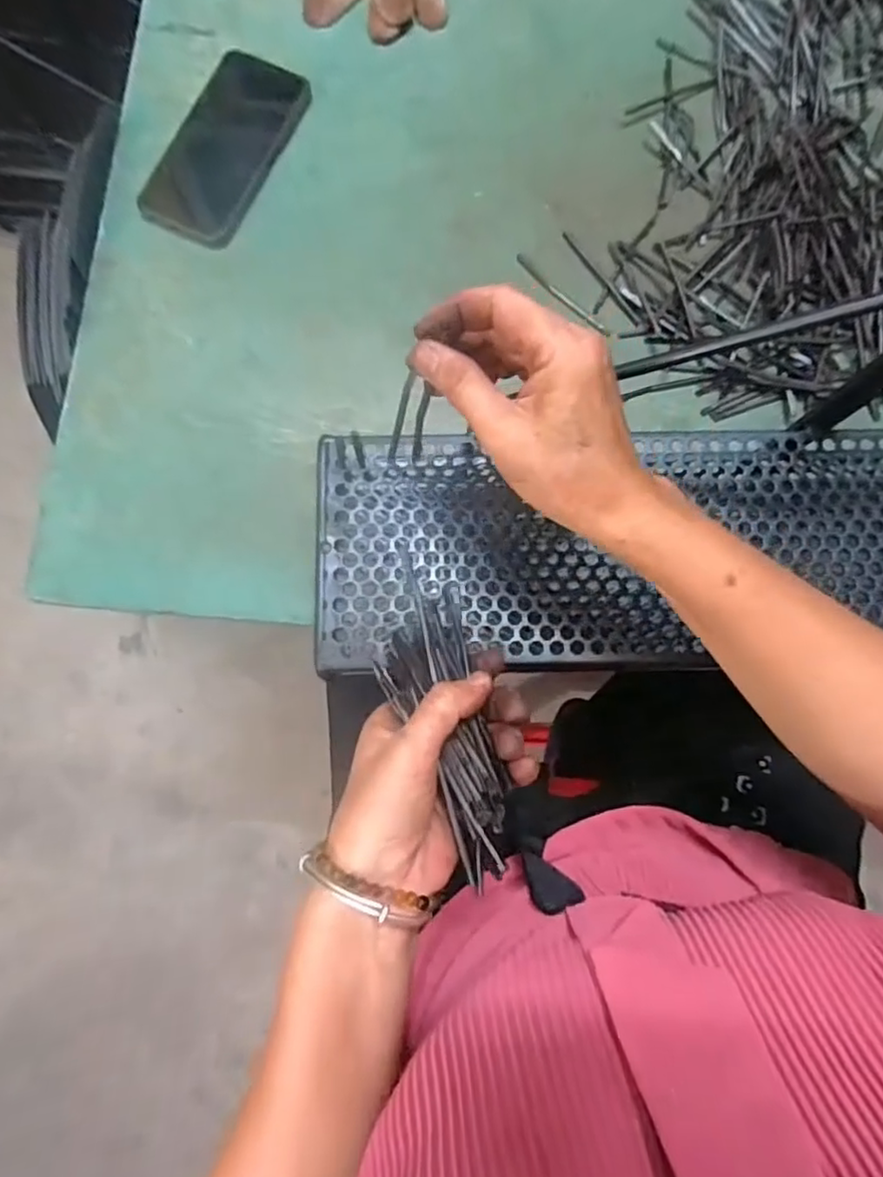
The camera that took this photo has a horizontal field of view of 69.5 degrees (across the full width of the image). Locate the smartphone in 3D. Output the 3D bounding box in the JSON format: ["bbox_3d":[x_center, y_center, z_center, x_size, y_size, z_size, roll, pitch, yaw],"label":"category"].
[{"bbox_3d":[-0.173,-0.356,0.513,0.080,0.010,0.170,22,81,3],"label":"smartphone"}]

